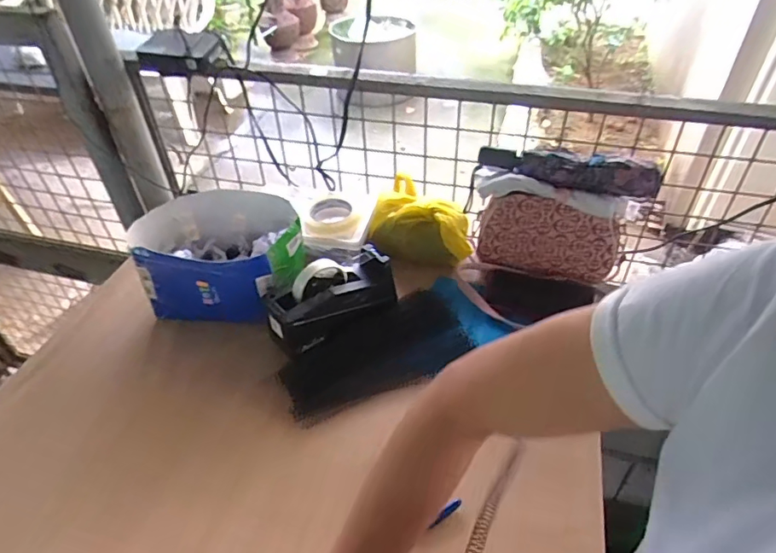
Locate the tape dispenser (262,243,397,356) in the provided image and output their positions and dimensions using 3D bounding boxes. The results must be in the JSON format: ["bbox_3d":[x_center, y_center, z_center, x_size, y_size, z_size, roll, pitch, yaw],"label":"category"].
[{"bbox_3d":[-0.088,0.031,0.798,0.204,0.095,0.090,-25,47,-24],"label":"tape dispenser"}]

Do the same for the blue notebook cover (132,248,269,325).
[{"bbox_3d":[-0.280,0.029,0.794,0.208,0.163,0.026,6,42,8],"label":"blue notebook cover"}]

